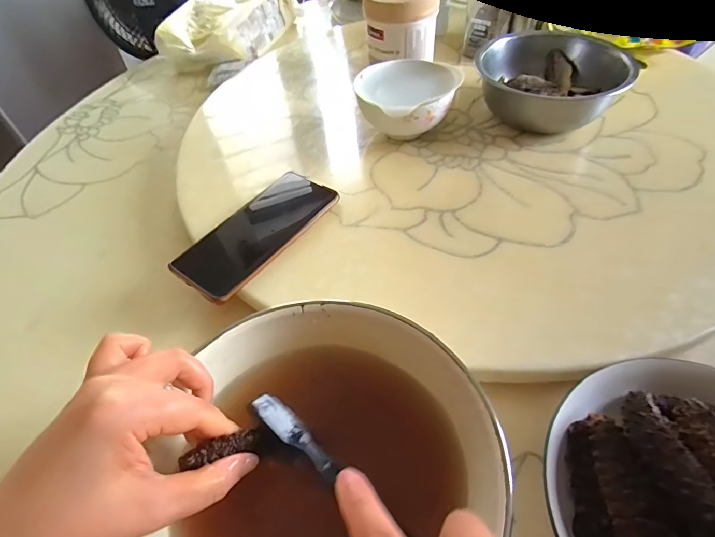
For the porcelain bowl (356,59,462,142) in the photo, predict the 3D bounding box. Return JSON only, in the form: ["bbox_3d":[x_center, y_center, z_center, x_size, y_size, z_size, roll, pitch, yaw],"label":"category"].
[{"bbox_3d":[0.056,-0.181,0.453,0.108,0.064,0.118,-4,51,2],"label":"porcelain bowl"}]

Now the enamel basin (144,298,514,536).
[{"bbox_3d":[-0.033,0.129,0.242,0.187,0.071,0.217,33,60,27],"label":"enamel basin"}]

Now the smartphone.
[{"bbox_3d":[-0.094,-0.036,0.386,0.073,0.006,0.160,30,59,26],"label":"smartphone"}]

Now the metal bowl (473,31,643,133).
[{"bbox_3d":[0.214,-0.208,0.456,0.131,0.071,0.149,-6,51,0],"label":"metal bowl"}]

